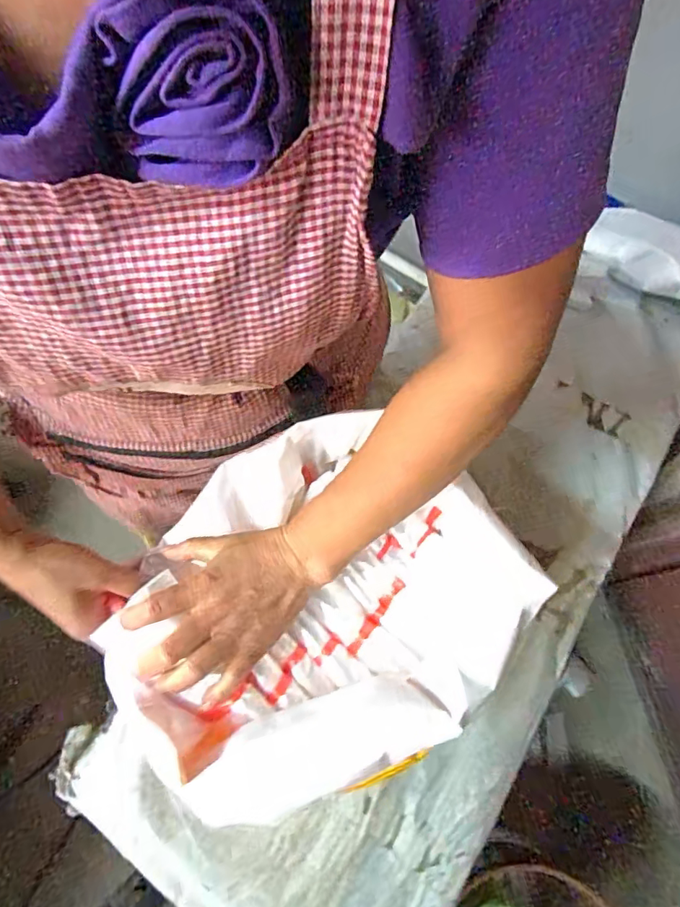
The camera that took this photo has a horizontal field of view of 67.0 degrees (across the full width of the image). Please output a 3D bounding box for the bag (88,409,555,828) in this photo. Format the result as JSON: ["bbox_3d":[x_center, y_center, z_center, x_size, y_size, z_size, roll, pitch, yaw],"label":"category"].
[{"bbox_3d":[-0.023,0.109,0.402,0.270,0.091,0.258,-41,73,-15],"label":"bag"}]

